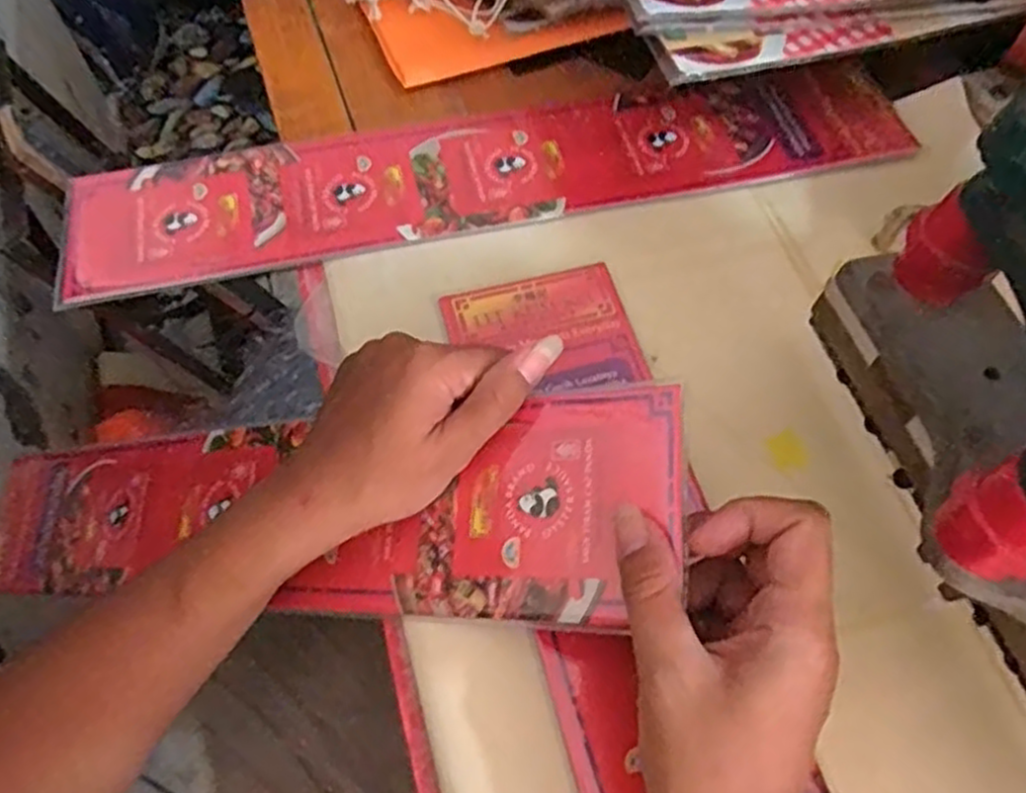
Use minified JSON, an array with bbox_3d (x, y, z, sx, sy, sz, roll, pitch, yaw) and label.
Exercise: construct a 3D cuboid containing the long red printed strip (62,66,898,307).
[{"bbox_3d":[-0.010,-0.155,0.498,0.537,0.010,0.109,-12,62,-6],"label":"long red printed strip"}]

